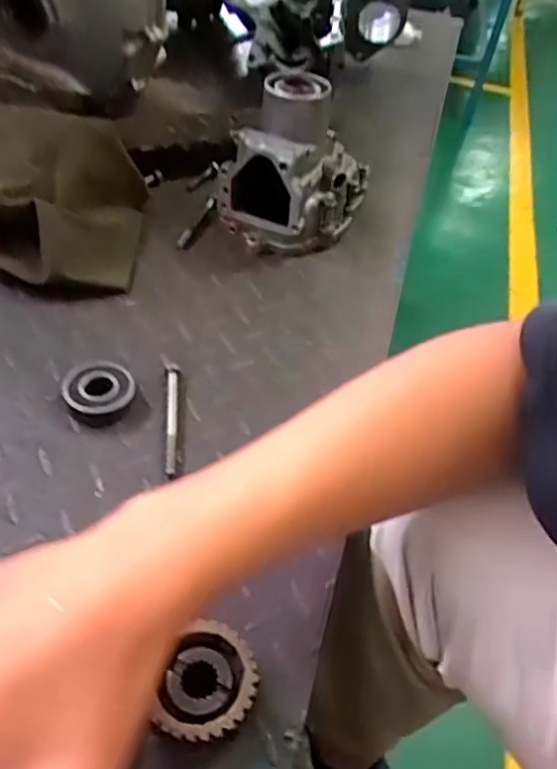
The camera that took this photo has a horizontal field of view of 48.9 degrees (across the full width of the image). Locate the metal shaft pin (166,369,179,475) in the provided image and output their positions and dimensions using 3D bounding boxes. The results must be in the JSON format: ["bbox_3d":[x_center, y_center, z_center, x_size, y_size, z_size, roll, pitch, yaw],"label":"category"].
[{"bbox_3d":[-0.078,0.025,0.452,0.008,0.010,0.095,0,45,-8],"label":"metal shaft pin"}]

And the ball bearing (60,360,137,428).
[{"bbox_3d":[-0.134,0.005,0.459,0.051,0.017,0.058,-3,45,-11],"label":"ball bearing"}]

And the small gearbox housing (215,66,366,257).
[{"bbox_3d":[0.027,-0.231,0.632,0.114,0.138,0.170,25,47,18],"label":"small gearbox housing"}]

